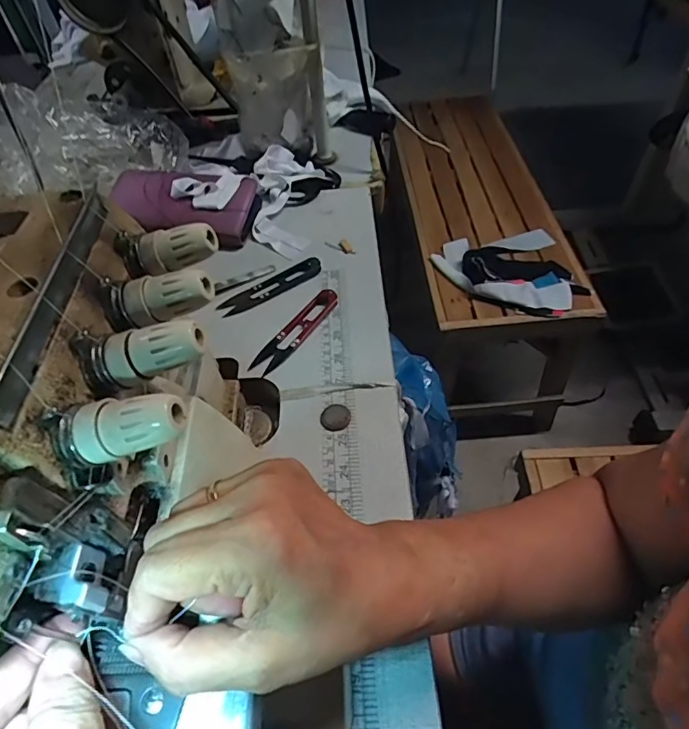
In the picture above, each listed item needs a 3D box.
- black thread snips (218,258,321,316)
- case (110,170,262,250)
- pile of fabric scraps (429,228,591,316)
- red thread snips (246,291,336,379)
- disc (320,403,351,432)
[{"bbox_3d":[-0.067,-0.074,0.466,0.103,0.010,0.021,-26,55,-15],"label":"black thread snips"},{"bbox_3d":[-0.171,-0.167,0.528,0.157,0.037,0.078,10,52,13],"label":"case"},{"bbox_3d":[0.303,-0.174,0.935,0.233,0.032,0.228,-10,52,-3],"label":"pile of fabric scraps"},{"bbox_3d":[-0.041,-0.031,0.431,0.027,0.008,0.101,25,58,22],"label":"red thread snips"},{"bbox_3d":[-0.007,0.039,0.377,0.022,0.004,0.023,-2,52,3],"label":"disc"}]

